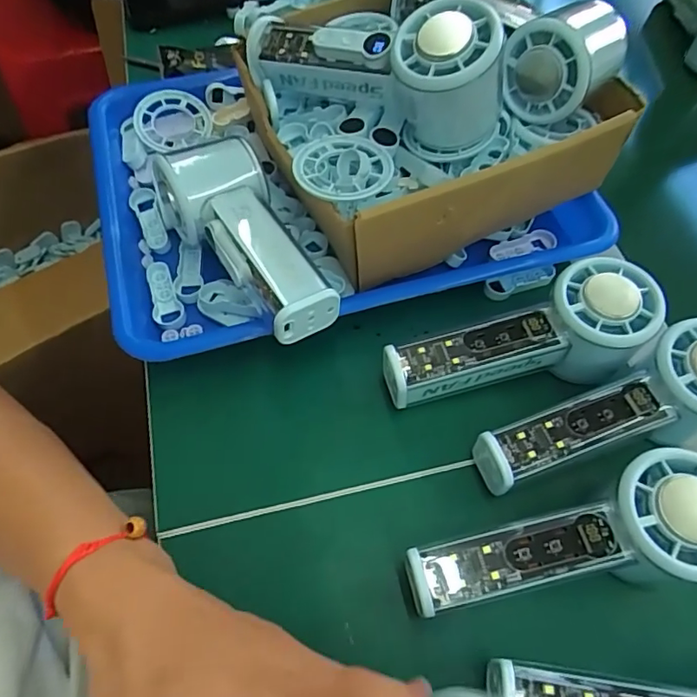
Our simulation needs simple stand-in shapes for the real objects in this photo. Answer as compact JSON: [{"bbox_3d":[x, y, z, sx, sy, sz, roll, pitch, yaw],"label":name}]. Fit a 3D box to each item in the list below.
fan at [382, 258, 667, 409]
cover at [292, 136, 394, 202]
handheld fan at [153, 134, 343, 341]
[{"bbox_3d":[0.097,0.000,0.293,0.146,0.055,0.053,-16,62,-12],"label":"fan"},{"bbox_3d":[-0.003,-0.106,0.305,0.058,0.009,0.053,-13,62,-10],"label":"cover"},{"bbox_3d":[-0.064,-0.070,0.326,0.061,0.048,0.159,-30,66,-18],"label":"handheld fan"}]

